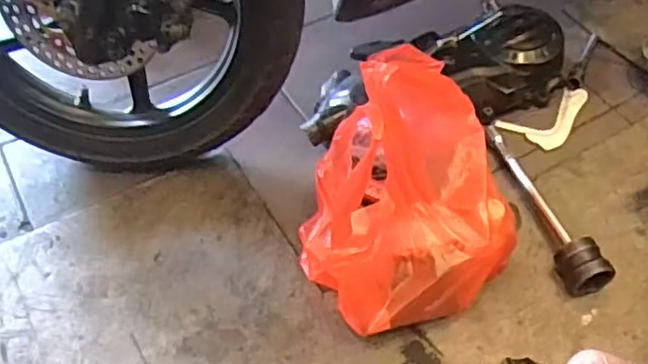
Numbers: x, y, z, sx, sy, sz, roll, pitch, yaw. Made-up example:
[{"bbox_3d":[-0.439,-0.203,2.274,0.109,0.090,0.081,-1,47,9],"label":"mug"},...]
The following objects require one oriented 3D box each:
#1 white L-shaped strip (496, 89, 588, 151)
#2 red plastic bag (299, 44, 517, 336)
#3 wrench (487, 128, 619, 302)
[{"bbox_3d":[0.347,-0.092,0.983,0.160,0.005,0.078,-24,58,-16],"label":"white L-shaped strip"},{"bbox_3d":[0.096,0.003,0.738,0.247,0.265,0.243,-19,55,-13],"label":"red plastic bag"},{"bbox_3d":[0.276,0.018,0.845,0.051,0.049,0.281,-14,55,-10],"label":"wrench"}]

